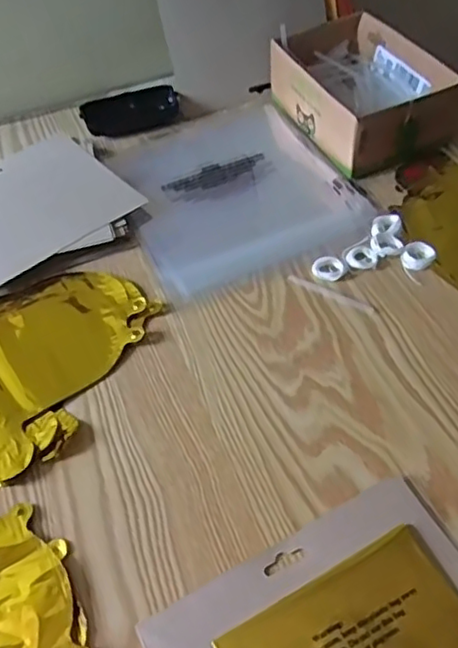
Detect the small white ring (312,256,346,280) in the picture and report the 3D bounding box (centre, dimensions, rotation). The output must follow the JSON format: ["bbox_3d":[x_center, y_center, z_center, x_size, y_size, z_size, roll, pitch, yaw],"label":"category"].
[{"bbox_3d":[0.087,-0.048,0.547,0.028,0.007,0.025,2,50,8],"label":"small white ring"}]

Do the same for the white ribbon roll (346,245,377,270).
[{"bbox_3d":[0.117,-0.059,0.554,0.025,0.005,0.028,-13,50,-6],"label":"white ribbon roll"}]

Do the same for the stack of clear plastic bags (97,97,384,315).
[{"bbox_3d":[-0.005,-0.145,0.646,0.220,0.012,0.258,-24,51,-14],"label":"stack of clear plastic bags"}]

